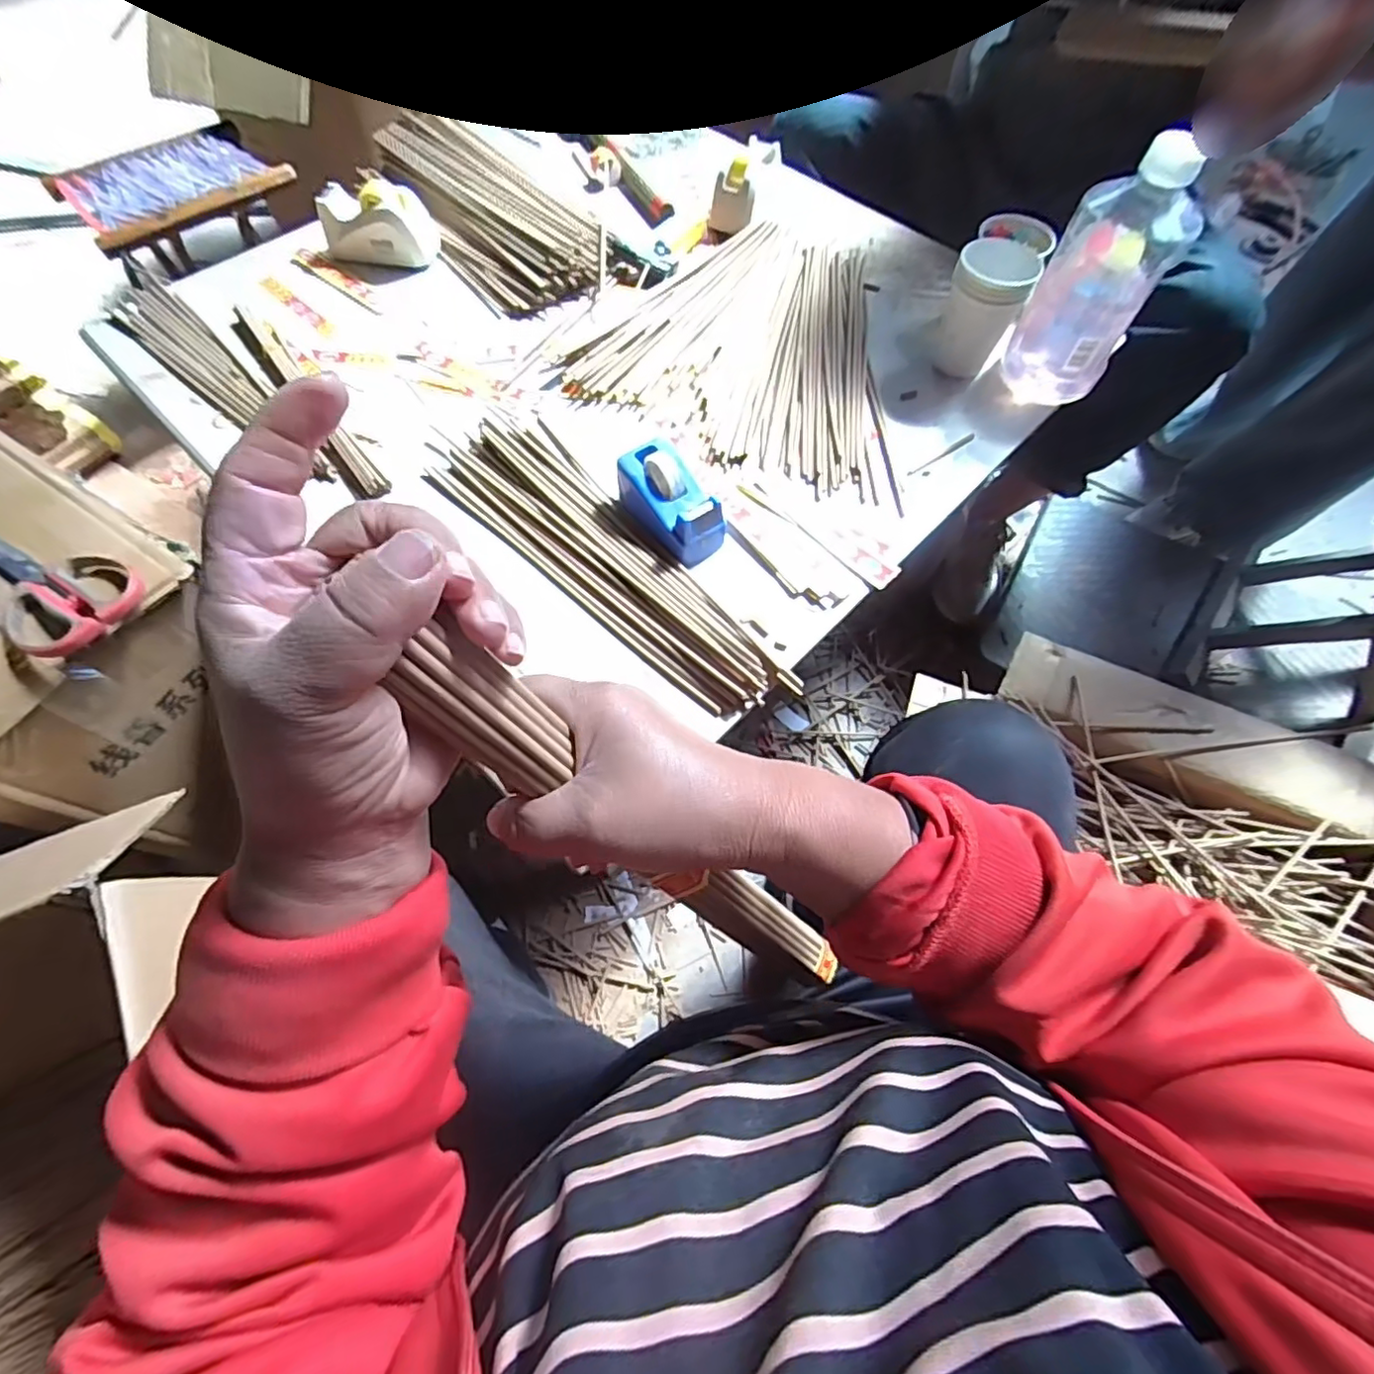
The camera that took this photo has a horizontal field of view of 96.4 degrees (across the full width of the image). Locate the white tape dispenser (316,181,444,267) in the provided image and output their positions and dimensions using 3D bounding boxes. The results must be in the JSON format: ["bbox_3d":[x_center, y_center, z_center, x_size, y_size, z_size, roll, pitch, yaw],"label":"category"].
[{"bbox_3d":[-0.347,-0.515,0.688,0.123,0.065,0.054,-1,63,-2],"label":"white tape dispenser"}]

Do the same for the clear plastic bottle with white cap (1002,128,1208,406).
[{"bbox_3d":[0.383,-0.381,0.569,0.096,0.190,0.109,29,66,13],"label":"clear plastic bottle with white cap"}]

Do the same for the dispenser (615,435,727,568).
[{"bbox_3d":[-0.013,-0.157,0.518,0.054,0.049,0.100,-34,68,-17],"label":"dispenser"}]

